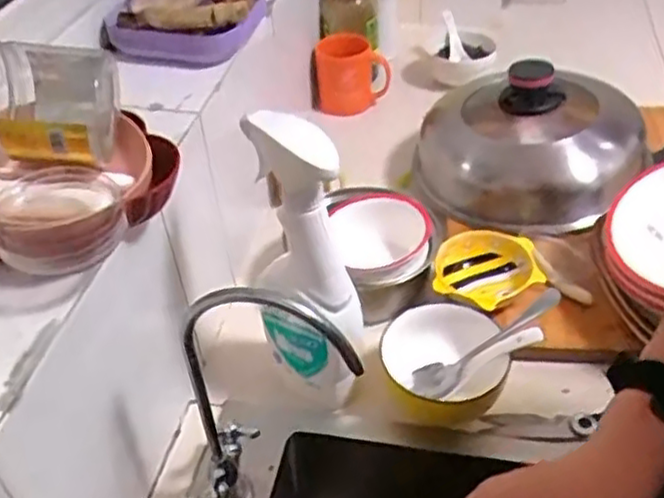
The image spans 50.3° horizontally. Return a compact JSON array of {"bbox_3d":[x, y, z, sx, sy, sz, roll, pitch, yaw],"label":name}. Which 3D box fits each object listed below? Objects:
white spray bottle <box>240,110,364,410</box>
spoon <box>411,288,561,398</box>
[{"bbox_3d":[-0.015,0.024,0.588,0.097,0.287,0.057,28,50,32],"label":"white spray bottle"},{"bbox_3d":[0.141,0.085,0.646,0.156,0.013,0.034,-35,45,-1],"label":"spoon"}]

